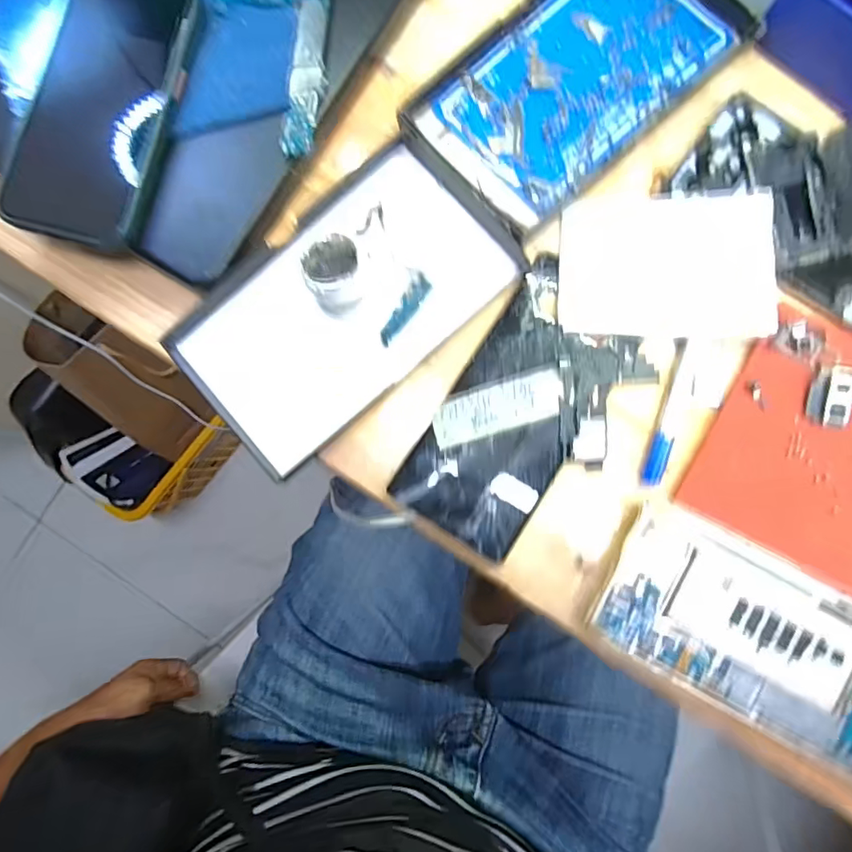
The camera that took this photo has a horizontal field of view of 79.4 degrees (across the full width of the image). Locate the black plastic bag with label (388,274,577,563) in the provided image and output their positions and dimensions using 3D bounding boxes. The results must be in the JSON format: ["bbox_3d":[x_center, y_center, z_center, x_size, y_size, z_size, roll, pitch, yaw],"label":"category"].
[{"bbox_3d":[0.042,-0.001,0.266,0.070,0.005,0.127,30,87,7],"label":"black plastic bag with label"}]

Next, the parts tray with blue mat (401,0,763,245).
[{"bbox_3d":[0.082,-0.195,0.280,0.180,0.012,0.100,-42,82,-1],"label":"parts tray with blue mat"}]

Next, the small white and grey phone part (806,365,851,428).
[{"bbox_3d":[0.201,-0.015,0.254,0.018,0.006,0.030,16,85,6],"label":"small white and grey phone part"}]

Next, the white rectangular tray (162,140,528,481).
[{"bbox_3d":[-0.045,-0.066,0.278,0.174,0.006,0.103,-41,82,-1],"label":"white rectangular tray"}]

